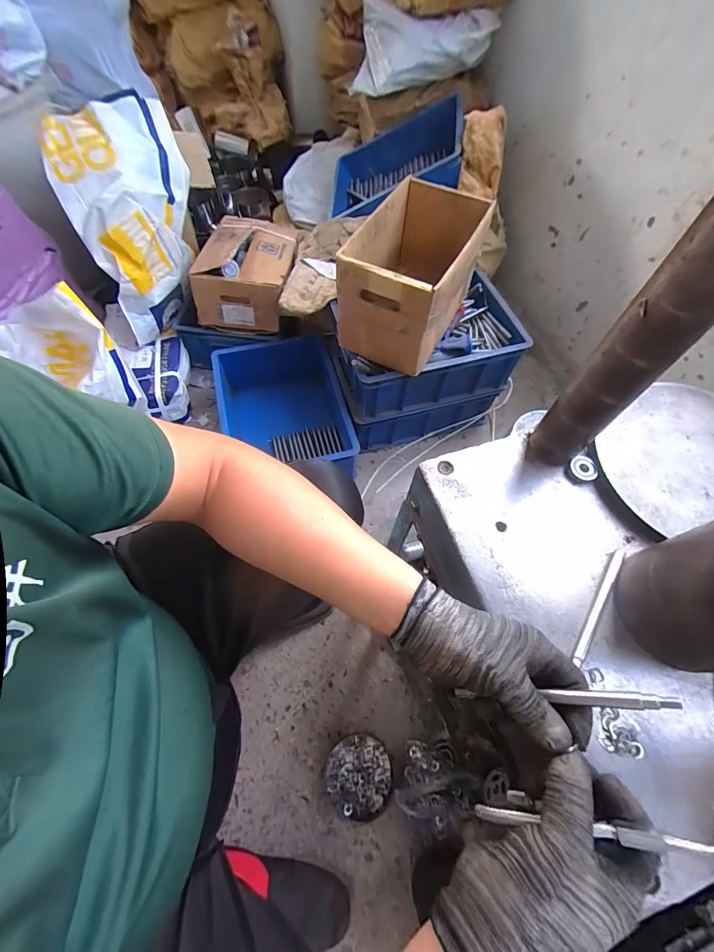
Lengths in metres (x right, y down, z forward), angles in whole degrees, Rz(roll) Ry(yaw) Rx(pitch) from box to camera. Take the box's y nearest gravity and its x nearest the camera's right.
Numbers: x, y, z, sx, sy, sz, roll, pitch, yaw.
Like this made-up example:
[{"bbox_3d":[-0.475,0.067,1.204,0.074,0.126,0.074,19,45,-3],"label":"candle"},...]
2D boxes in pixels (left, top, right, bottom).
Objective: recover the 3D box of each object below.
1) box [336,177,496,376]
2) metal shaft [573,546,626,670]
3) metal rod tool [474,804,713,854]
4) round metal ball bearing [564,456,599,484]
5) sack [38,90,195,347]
[{"bbox_3d":[0.118,-0.409,0.785,0.199,0.191,0.328,24,64,11],"label":"box"},{"bbox_3d":[0.274,0.144,0.432,0.012,0.009,0.151,33,66,15],"label":"metal shaft"},{"bbox_3d":[0.155,0.234,0.256,0.146,0.011,0.011,-7,60,20],"label":"metal rod tool"},{"bbox_3d":[0.297,-0.007,0.508,0.036,0.017,0.034,-4,62,-4],"label":"round metal ball bearing"},{"bbox_3d":[-0.534,-0.616,0.949,0.278,0.365,0.319,-17,64,-11],"label":"sack"}]

